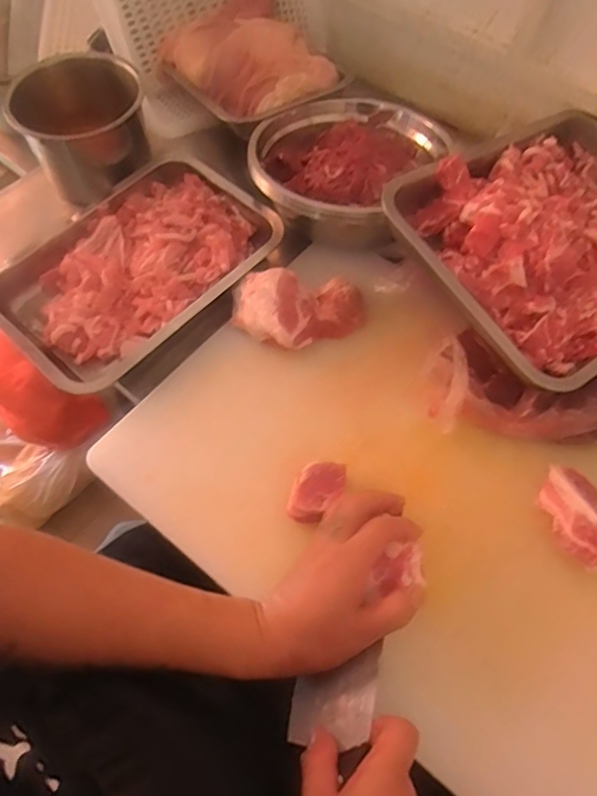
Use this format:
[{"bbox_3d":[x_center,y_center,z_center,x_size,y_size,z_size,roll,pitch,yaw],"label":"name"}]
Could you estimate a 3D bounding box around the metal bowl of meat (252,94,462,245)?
[{"bbox_3d":[0.054,-0.280,0.688,0.195,0.067,0.197,32,66,15],"label":"metal bowl of meat"}]

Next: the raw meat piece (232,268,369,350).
[{"bbox_3d":[0.002,-0.096,0.605,0.138,0.039,0.092,0,62,-1],"label":"raw meat piece"}]

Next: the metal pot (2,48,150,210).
[{"bbox_3d":[-0.262,-0.330,0.708,0.143,0.097,0.132,0,62,0],"label":"metal pot"}]

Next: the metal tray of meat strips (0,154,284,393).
[{"bbox_3d":[-0.173,-0.151,0.659,0.203,0.056,0.327,40,68,19],"label":"metal tray of meat strips"}]

